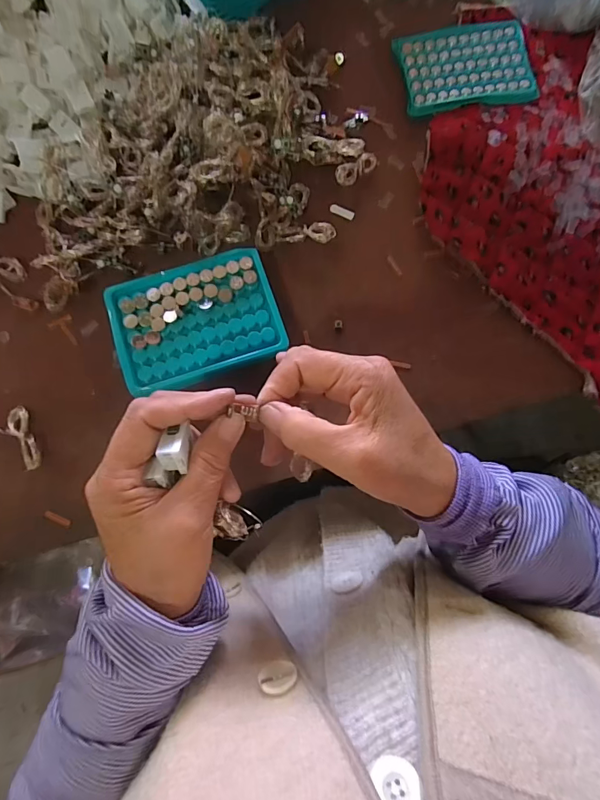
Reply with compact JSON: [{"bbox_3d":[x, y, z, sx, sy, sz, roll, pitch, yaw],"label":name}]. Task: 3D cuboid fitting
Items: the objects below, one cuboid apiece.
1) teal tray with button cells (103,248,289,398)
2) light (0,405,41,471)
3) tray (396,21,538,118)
[{"bbox_3d":[-0.086,-0.065,0.364,0.133,0.033,0.096,-18,82,-4],"label":"teal tray with button cells"},{"bbox_3d":[-0.247,0.024,0.356,0.078,0.014,0.042,28,82,4],"label":"light"},{"bbox_3d":[0.164,-0.331,0.423,0.125,0.010,0.099,-8,81,-2],"label":"tray"}]

